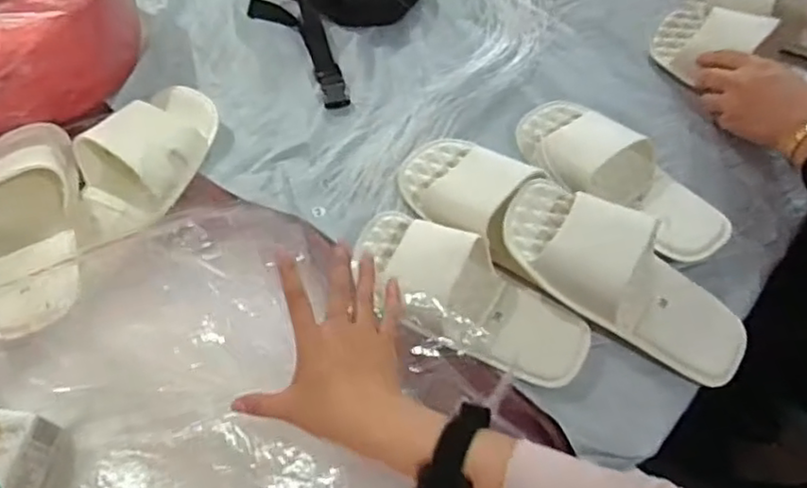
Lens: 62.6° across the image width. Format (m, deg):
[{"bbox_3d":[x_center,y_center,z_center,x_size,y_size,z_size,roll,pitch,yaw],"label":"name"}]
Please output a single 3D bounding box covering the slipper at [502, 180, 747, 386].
[{"bbox_3d":[0.199,0.029,0.596,0.240,0.046,0.098,38,67,7],"label":"slipper"}]

